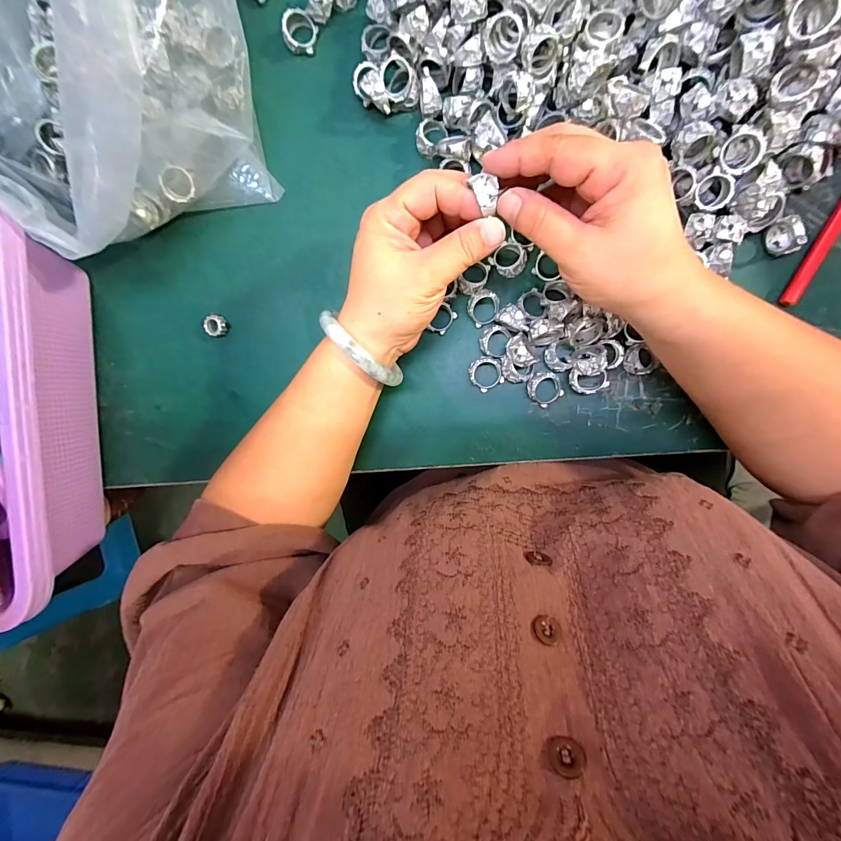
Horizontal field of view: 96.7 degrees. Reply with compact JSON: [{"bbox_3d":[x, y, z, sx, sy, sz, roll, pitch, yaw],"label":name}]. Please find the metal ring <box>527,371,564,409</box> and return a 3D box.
[{"bbox_3d":[0.094,-0.025,0.281,0.027,0.013,0.025,1,97,7],"label":"metal ring"}]

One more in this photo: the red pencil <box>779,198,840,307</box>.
[{"bbox_3d":[0.287,-0.145,0.252,0.013,0.011,0.141,25,99,3],"label":"red pencil"}]

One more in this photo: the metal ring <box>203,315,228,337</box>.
[{"bbox_3d":[-0.169,-0.079,0.311,0.016,0.012,0.017,1,97,7],"label":"metal ring"}]

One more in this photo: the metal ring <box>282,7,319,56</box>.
[{"bbox_3d":[-0.092,-0.296,0.283,0.022,0.015,0.023,1,97,7],"label":"metal ring"}]

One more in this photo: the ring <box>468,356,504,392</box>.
[{"bbox_3d":[0.050,-0.036,0.286,0.024,0.014,0.025,1,97,7],"label":"ring"}]

